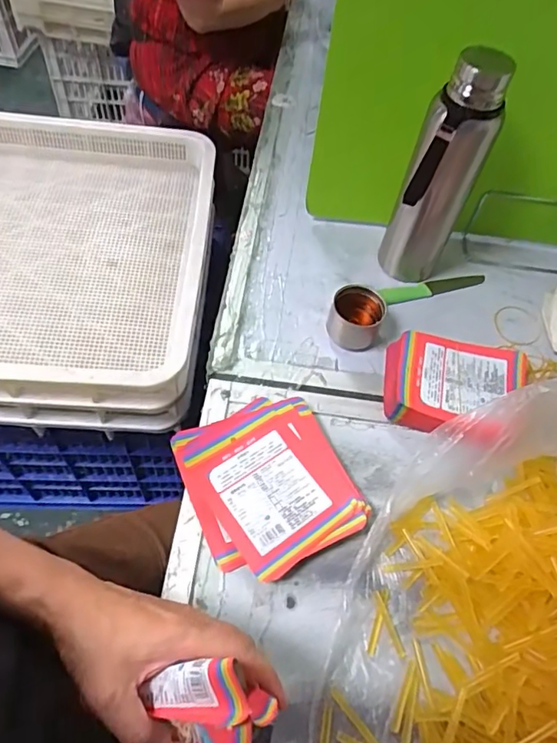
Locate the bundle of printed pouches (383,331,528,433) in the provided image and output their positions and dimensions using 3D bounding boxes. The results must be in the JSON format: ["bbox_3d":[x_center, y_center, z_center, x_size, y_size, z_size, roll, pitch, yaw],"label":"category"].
[{"bbox_3d":[0.197,0.016,0.587,0.150,0.032,0.113,12,57,2],"label":"bundle of printed pouches"}]

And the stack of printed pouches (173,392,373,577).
[{"bbox_3d":[-0.011,0.107,0.514,0.146,0.027,0.165,-23,62,-18],"label":"stack of printed pouches"}]

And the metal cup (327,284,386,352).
[{"bbox_3d":[0.091,-0.063,0.615,0.058,0.050,0.058,2,57,-4],"label":"metal cup"}]

